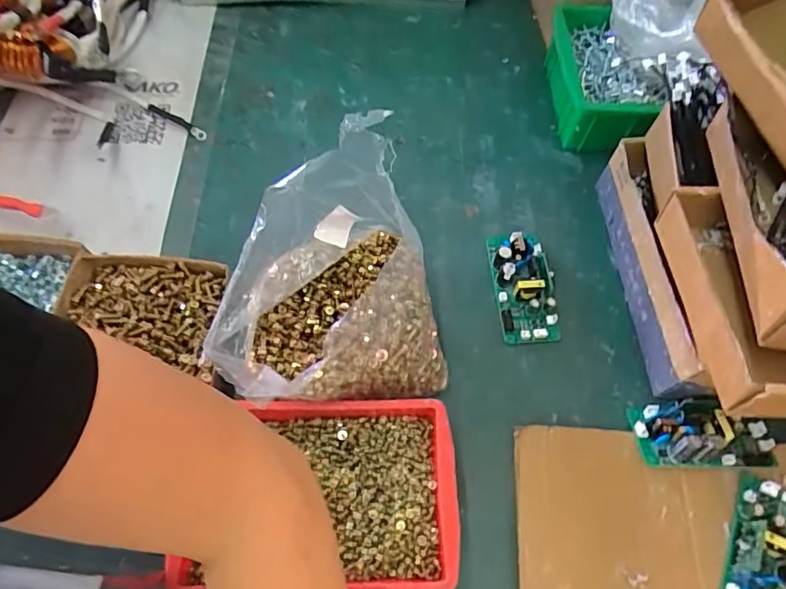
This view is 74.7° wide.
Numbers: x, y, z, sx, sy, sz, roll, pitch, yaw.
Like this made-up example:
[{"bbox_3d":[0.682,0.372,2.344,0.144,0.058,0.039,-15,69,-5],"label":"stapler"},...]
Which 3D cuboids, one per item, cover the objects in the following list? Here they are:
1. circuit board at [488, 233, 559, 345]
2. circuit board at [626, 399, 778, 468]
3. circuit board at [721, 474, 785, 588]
[{"bbox_3d":[0.130,-0.012,0.508,0.052,0.034,0.116,-5,62,-1],"label":"circuit board"},{"bbox_3d":[0.272,0.119,0.441,0.116,0.027,0.054,1,62,1],"label":"circuit board"},{"bbox_3d":[0.296,0.203,0.400,0.056,0.023,0.115,26,65,14],"label":"circuit board"}]

